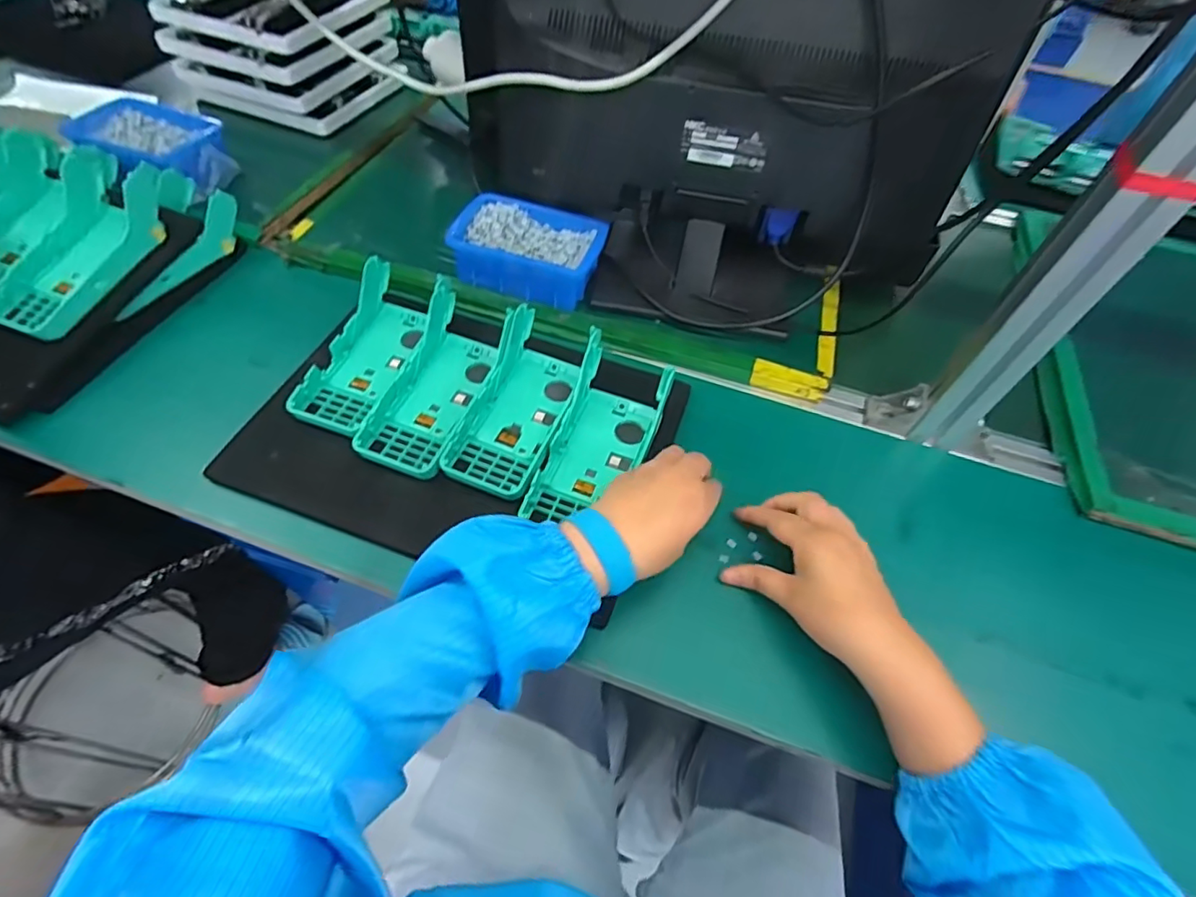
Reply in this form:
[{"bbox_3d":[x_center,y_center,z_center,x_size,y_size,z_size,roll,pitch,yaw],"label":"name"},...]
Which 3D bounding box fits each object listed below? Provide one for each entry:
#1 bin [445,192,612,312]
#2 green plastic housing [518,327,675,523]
[{"bbox_3d":[-0.072,-0.209,0.592,0.145,0.052,0.107,17,54,8],"label":"bin"},{"bbox_3d":[0.004,-0.008,0.466,0.082,0.051,0.171,18,54,8],"label":"green plastic housing"}]

